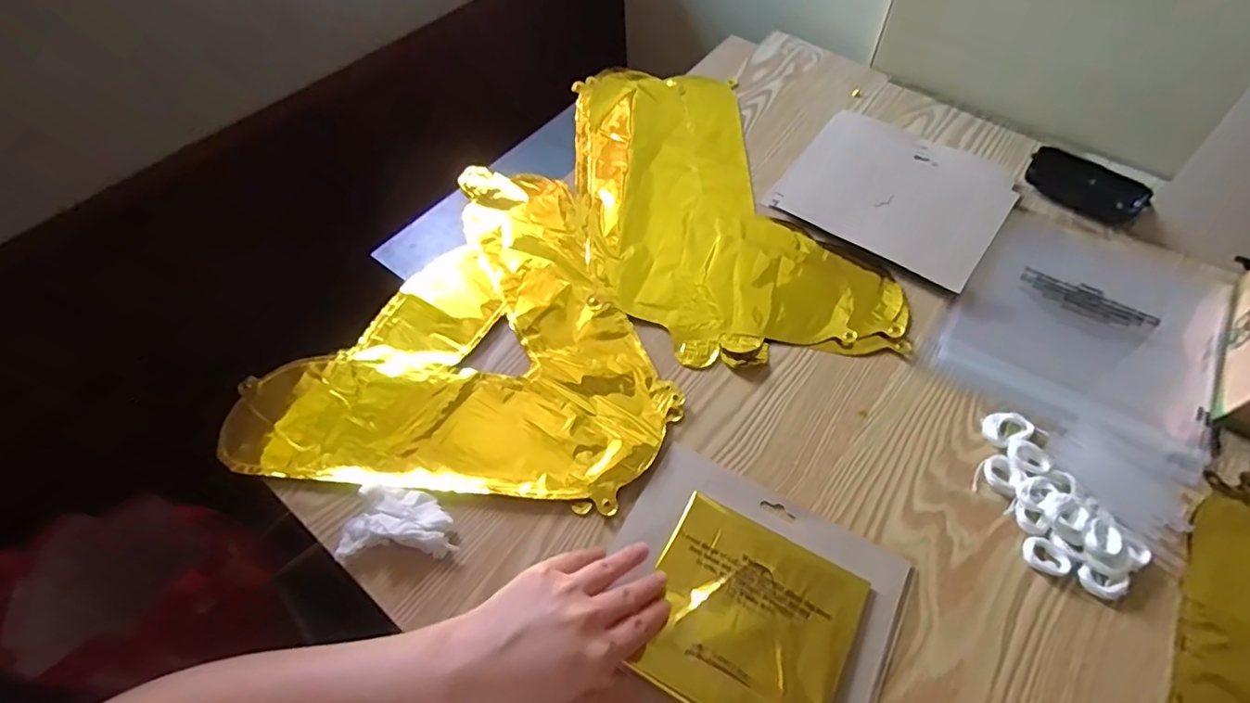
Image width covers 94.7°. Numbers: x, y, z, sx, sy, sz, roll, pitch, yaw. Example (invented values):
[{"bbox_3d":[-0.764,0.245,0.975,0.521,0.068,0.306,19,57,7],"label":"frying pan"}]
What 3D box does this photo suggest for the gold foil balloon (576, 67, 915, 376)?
[{"bbox_3d":[0.074,-0.161,0.607,0.236,0.017,0.441,-19,58,-10],"label":"gold foil balloon"}]

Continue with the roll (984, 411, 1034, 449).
[{"bbox_3d":[0.304,0.061,0.459,0.035,0.010,0.027,-22,59,-12],"label":"roll"}]

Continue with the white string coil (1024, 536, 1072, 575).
[{"bbox_3d":[0.297,0.144,0.406,0.029,0.005,0.024,37,65,23],"label":"white string coil"}]

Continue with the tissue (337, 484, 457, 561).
[{"bbox_3d":[-0.169,0.126,0.429,0.082,0.020,0.050,-2,57,1],"label":"tissue"}]

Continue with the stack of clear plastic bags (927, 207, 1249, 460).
[{"bbox_3d":[0.419,-0.032,0.524,0.207,0.013,0.251,27,62,18],"label":"stack of clear plastic bags"}]

